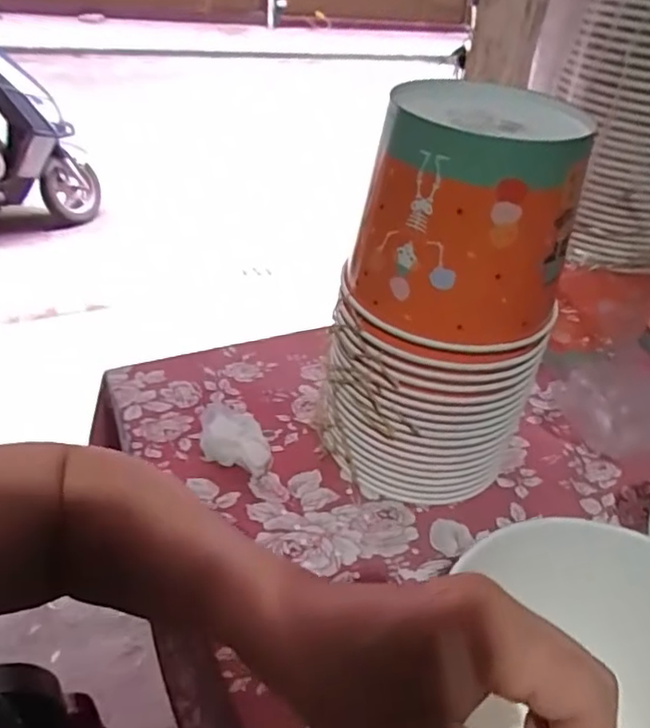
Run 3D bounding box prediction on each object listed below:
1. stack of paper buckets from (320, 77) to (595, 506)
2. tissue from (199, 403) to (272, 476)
[{"bbox_3d":[0.085,-0.044,0.463,0.154,0.293,0.128,26,40,25],"label":"stack of paper buckets"},{"bbox_3d":[-0.080,0.058,0.537,0.054,0.025,0.098,-4,37,-13],"label":"tissue"}]

